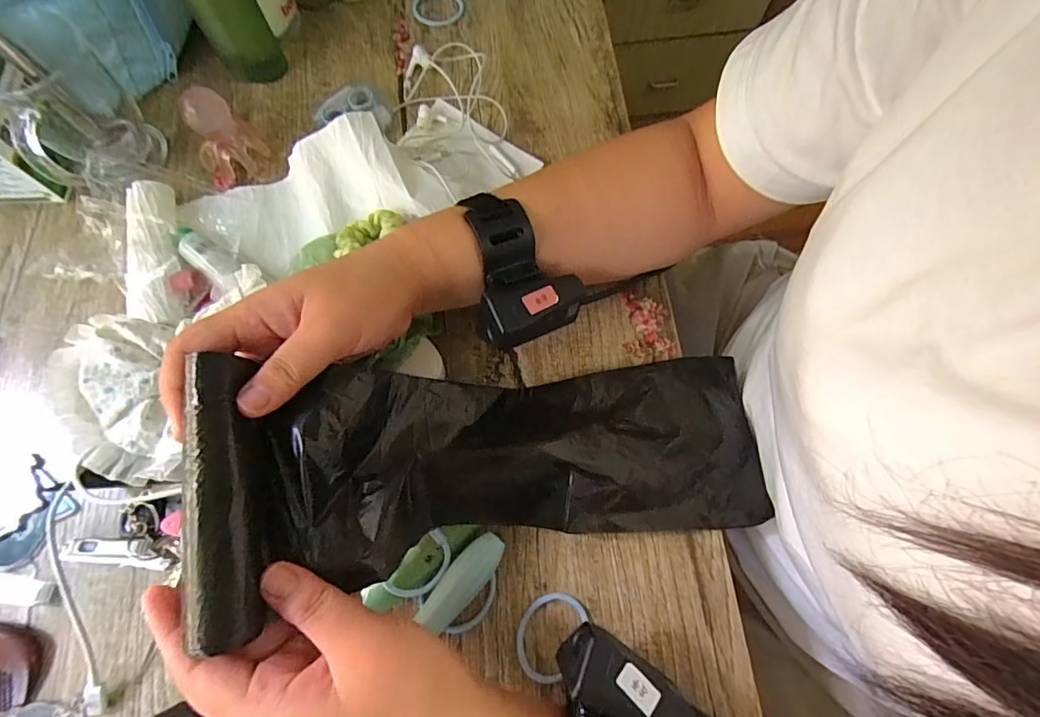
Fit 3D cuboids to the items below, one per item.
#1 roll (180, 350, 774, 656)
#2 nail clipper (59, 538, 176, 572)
[{"bbox_3d":[0.003,0.060,0.296,0.337,0.045,0.117,-1,69,-24],"label":"roll"},{"bbox_3d":[-0.255,0.123,0.312,0.073,0.012,0.017,4,71,2],"label":"nail clipper"}]

